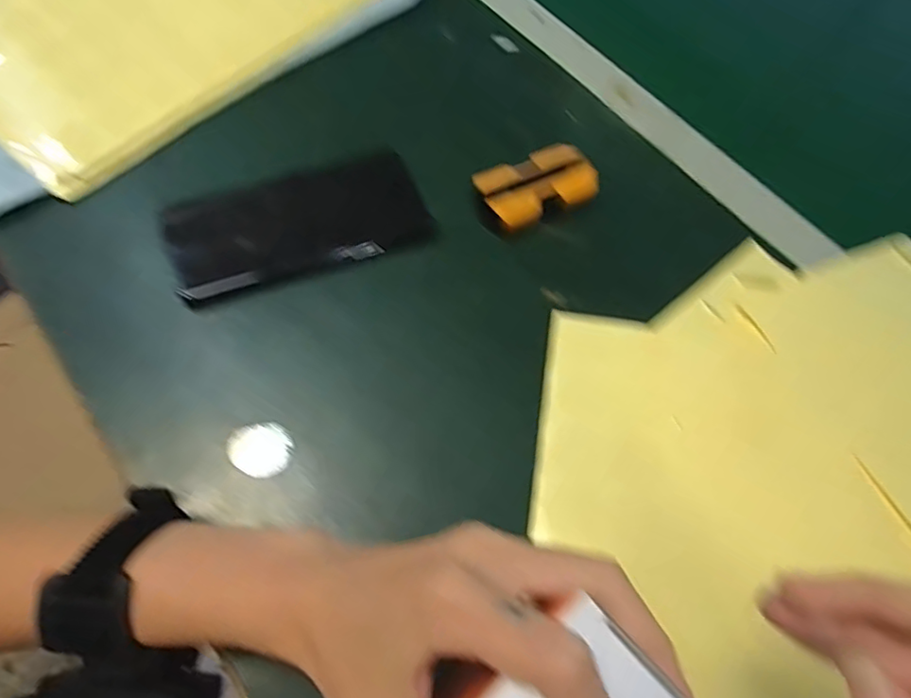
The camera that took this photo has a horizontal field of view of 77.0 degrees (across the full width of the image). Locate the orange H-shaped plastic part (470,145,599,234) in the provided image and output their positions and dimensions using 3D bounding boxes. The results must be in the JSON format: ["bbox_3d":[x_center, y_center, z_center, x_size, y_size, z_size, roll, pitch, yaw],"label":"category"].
[{"bbox_3d":[0.054,-0.106,0.372,0.076,0.016,0.043,-26,68,-16],"label":"orange H-shaped plastic part"}]

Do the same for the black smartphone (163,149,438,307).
[{"bbox_3d":[-0.094,-0.076,0.350,0.150,0.012,0.072,-18,66,-13],"label":"black smartphone"}]

